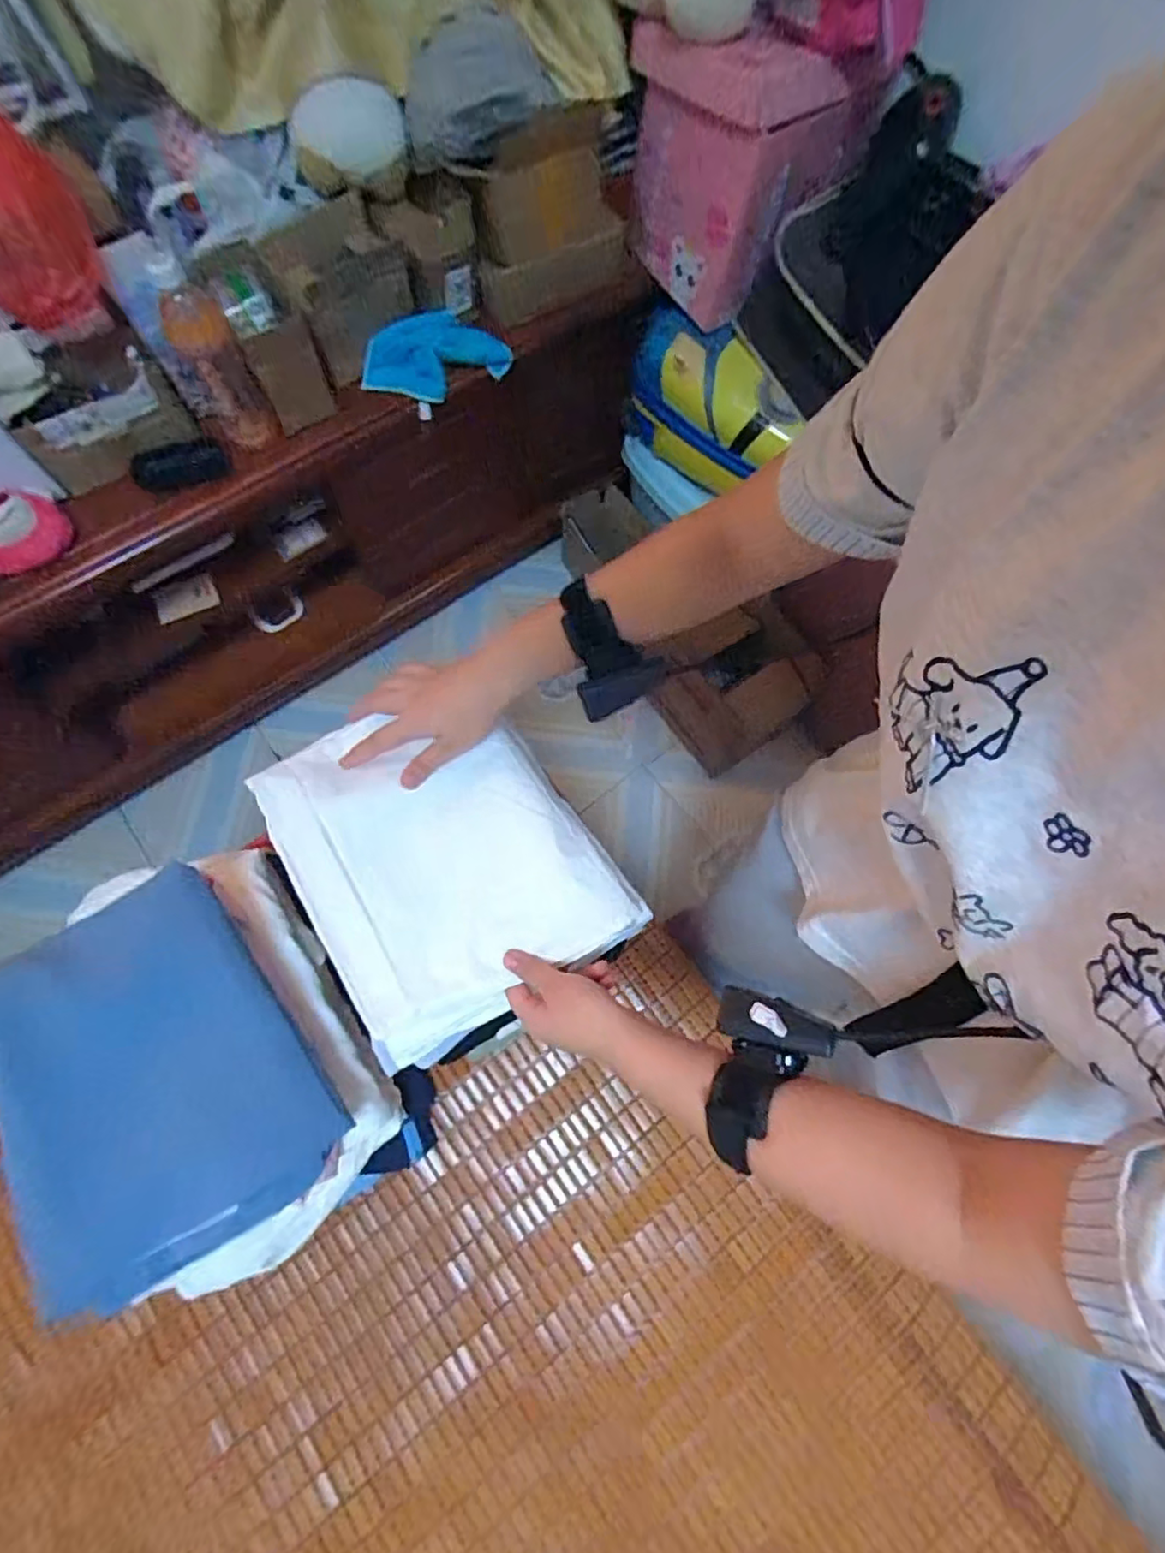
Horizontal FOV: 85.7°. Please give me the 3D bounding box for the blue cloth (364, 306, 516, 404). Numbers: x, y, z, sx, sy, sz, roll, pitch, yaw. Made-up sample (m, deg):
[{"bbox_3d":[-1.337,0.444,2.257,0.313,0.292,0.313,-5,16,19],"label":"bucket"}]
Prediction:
[{"bbox_3d":[-0.207,-0.598,0.890,0.210,0.084,0.071,-38,78,-13],"label":"blue cloth"}]

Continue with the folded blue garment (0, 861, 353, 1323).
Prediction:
[{"bbox_3d":[-0.343,0.235,0.487,0.209,0.090,0.277,-33,77,-12],"label":"folded blue garment"}]

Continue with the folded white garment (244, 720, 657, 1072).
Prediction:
[{"bbox_3d":[-0.117,0.068,0.529,0.230,0.060,0.262,-29,80,-13],"label":"folded white garment"}]

